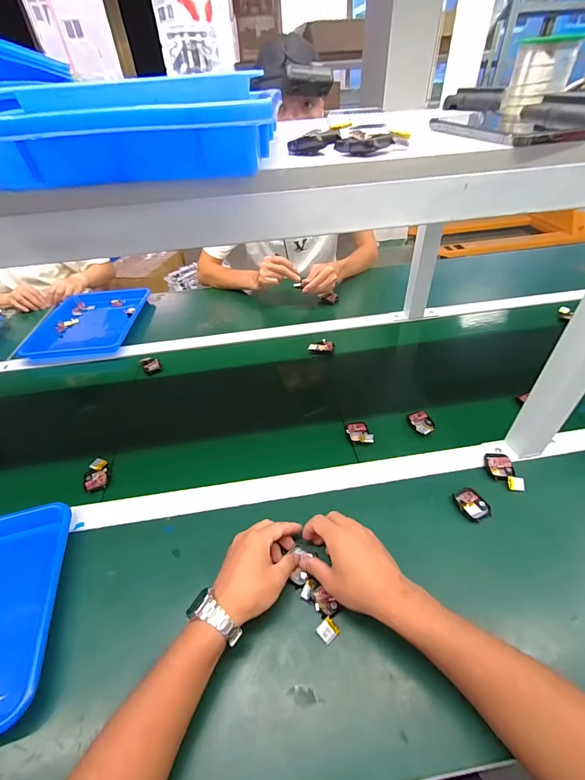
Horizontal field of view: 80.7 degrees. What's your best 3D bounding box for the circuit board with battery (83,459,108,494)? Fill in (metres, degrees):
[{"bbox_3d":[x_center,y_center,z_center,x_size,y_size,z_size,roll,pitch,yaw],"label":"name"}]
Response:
[{"bbox_3d":[-0.325,0.139,0.567,0.034,0.012,0.057,-4,54,-21],"label":"circuit board with battery"}]

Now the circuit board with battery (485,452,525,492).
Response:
[{"bbox_3d":[0.320,0.122,0.525,0.040,0.008,0.066,-1,42,4],"label":"circuit board with battery"}]

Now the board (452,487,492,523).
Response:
[{"bbox_3d":[0.255,0.162,0.490,0.038,0.008,0.046,-19,44,-15],"label":"board"}]

